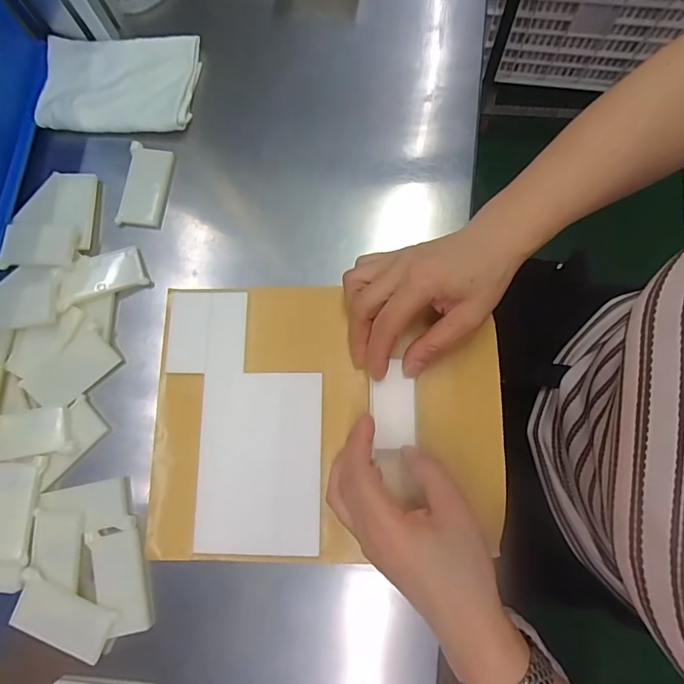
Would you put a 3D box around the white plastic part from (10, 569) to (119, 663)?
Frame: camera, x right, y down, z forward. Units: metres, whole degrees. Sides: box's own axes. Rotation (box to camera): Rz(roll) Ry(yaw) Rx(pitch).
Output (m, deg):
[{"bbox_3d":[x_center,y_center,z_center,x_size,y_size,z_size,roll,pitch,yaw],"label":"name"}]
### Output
[{"bbox_3d":[-0.209,0.205,0.341,0.076,0.005,0.038,25,79,6],"label":"white plastic part"}]

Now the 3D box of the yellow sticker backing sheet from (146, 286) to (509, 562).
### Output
[{"bbox_3d":[-0.011,0.060,0.364,0.274,0.022,0.209,1,78,1],"label":"yellow sticker backing sheet"}]

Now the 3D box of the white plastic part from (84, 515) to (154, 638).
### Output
[{"bbox_3d":[-0.168,0.179,0.347,0.040,0.004,0.077,-19,78,-4],"label":"white plastic part"}]

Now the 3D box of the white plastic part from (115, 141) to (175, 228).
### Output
[{"bbox_3d":[-0.180,-0.145,0.420,0.040,0.005,0.078,5,78,2],"label":"white plastic part"}]

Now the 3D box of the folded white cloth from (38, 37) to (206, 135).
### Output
[{"bbox_3d":[-0.214,-0.251,0.439,0.146,0.013,0.101,2,78,1],"label":"folded white cloth"}]

